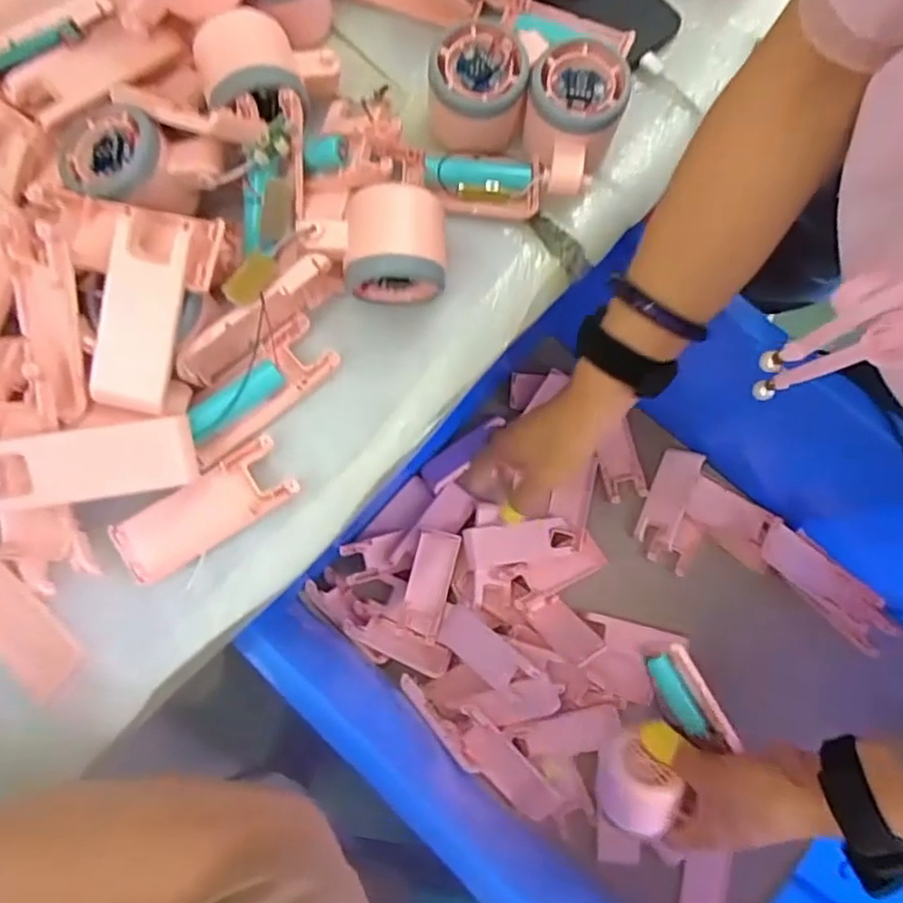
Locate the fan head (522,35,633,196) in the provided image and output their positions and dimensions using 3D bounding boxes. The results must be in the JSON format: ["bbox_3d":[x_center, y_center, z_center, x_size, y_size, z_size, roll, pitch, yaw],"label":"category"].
[{"bbox_3d":[0.071,-0.198,0.395,0.055,0.049,0.077,12,79,2],"label":"fan head"}]

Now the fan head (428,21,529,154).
[{"bbox_3d":[0.016,-0.220,0.393,0.057,0.042,0.053,1,79,-1],"label":"fan head"}]

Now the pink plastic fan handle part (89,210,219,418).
[{"bbox_3d":[-0.163,-0.077,0.351,0.047,0.028,0.107,18,102,-20],"label":"pink plastic fan handle part"}]

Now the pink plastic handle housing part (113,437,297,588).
[{"bbox_3d":[-0.142,0.035,0.377,0.103,0.013,0.039,-31,81,-6],"label":"pink plastic handle housing part"}]

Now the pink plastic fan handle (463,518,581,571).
[{"bbox_3d":[0.070,0.086,0.627,0.107,0.019,0.039,-9,79,-2],"label":"pink plastic fan handle"}]

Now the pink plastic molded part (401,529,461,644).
[{"bbox_3d":[-0.021,0.127,0.625,0.039,0.013,0.103,13,98,2],"label":"pink plastic molded part"}]

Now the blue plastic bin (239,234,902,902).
[{"bbox_3d":[0.169,0.152,0.516,0.485,0.257,0.407,43,82,7],"label":"blue plastic bin"}]

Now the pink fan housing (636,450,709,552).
[{"bbox_3d":[0.218,0.043,0.646,0.038,0.018,0.098,20,80,3],"label":"pink fan housing"}]

